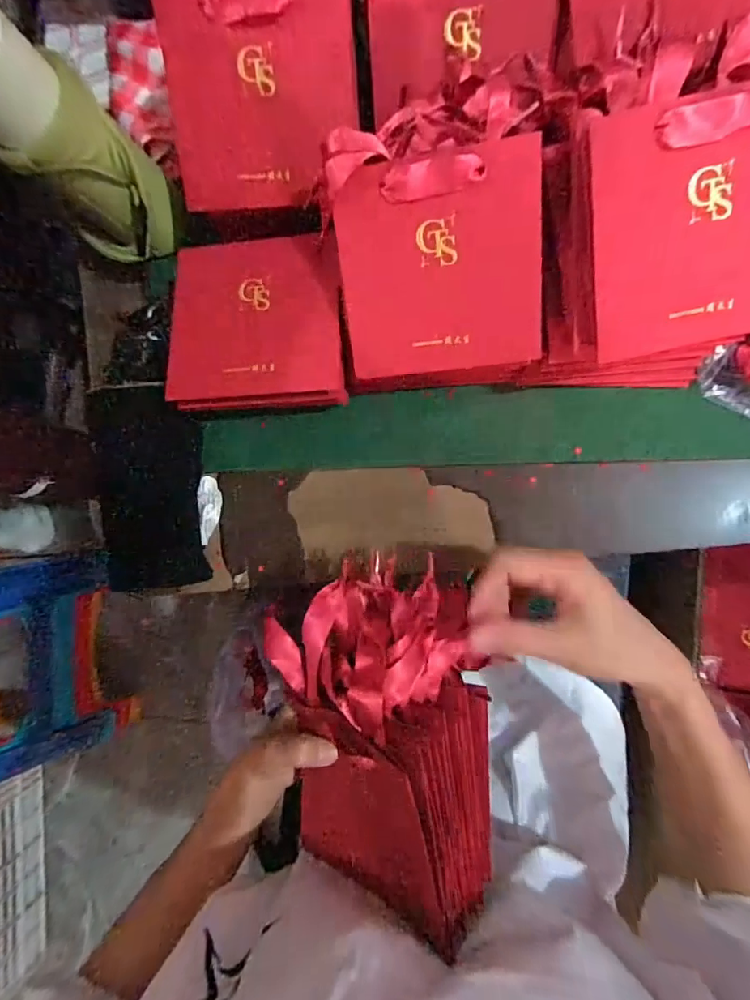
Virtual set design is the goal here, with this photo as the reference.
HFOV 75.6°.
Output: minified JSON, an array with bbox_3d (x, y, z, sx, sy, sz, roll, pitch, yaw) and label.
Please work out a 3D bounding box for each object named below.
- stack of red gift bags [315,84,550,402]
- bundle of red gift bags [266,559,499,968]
[{"bbox_3d":[0.045,-0.178,0.359,0.142,0.050,0.175,-6,115,12],"label":"stack of red gift bags"},{"bbox_3d":[0.002,0.163,0.323,0.141,0.089,0.217,-5,87,8],"label":"bundle of red gift bags"}]

